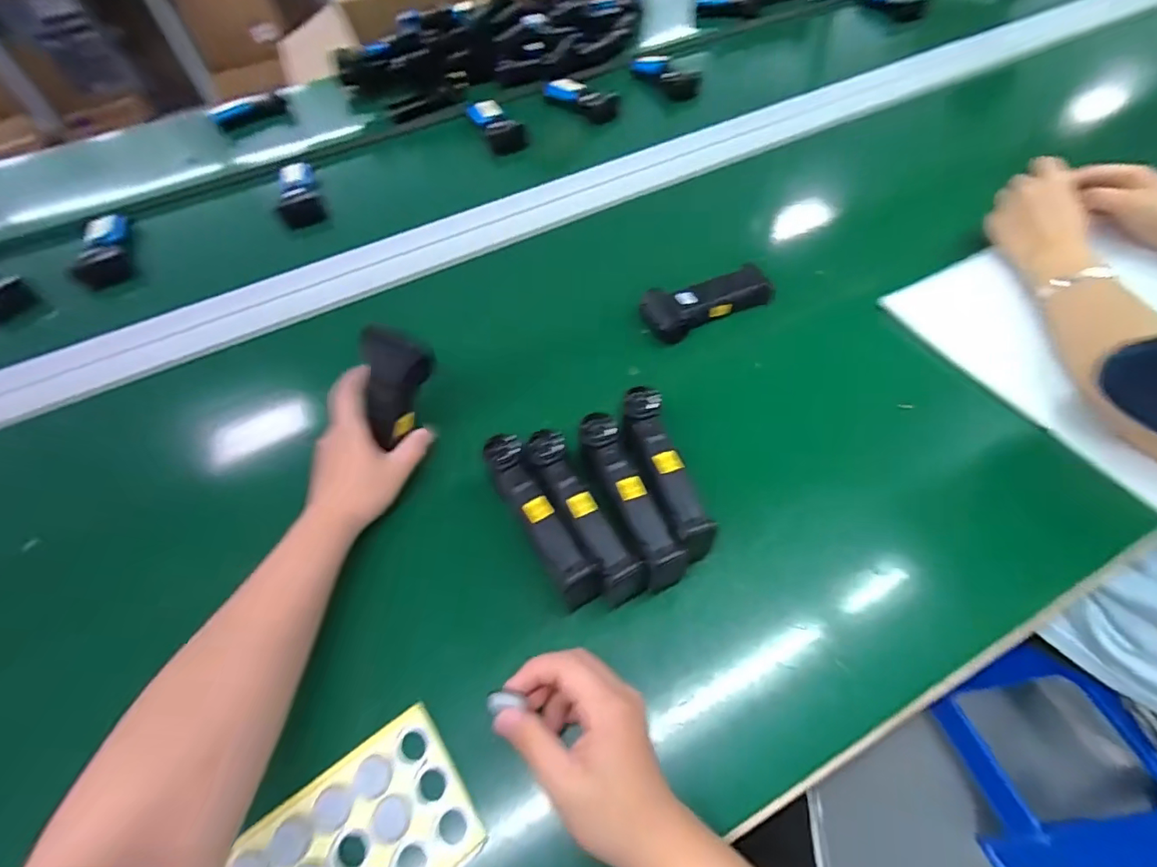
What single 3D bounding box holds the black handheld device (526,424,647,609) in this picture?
[{"bbox_3d":[0.004,0.069,0.446,0.033,0.062,0.150,-27,56,-13],"label":"black handheld device"}]

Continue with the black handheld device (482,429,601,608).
[{"bbox_3d":[-0.033,0.072,0.446,0.032,0.060,0.151,-28,57,-14],"label":"black handheld device"}]

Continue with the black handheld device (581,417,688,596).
[{"bbox_3d":[0.041,0.055,0.455,0.042,0.049,0.158,-21,55,-9],"label":"black handheld device"}]

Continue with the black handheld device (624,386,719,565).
[{"bbox_3d":[0.075,0.031,0.454,0.039,0.036,0.159,-15,55,-6],"label":"black handheld device"}]

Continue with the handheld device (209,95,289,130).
[{"bbox_3d":[-0.648,-0.630,1.018,0.030,0.035,0.168,18,46,17],"label":"handheld device"}]

